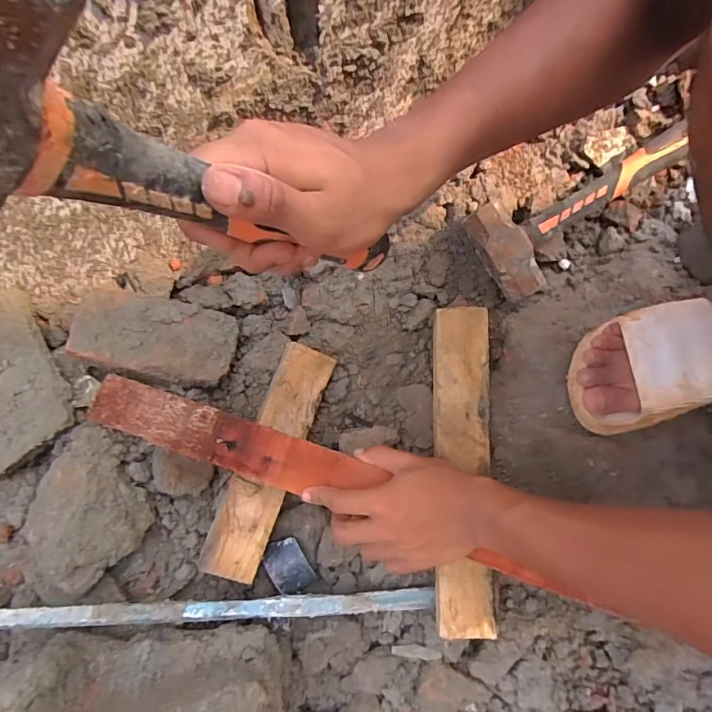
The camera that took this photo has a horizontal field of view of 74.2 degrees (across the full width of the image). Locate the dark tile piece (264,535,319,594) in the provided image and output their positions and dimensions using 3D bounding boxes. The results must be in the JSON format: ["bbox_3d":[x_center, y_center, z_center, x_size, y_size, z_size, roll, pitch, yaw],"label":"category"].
[{"bbox_3d":[-0.072,0.224,0.504,0.039,0.019,0.055,-32,73,-9],"label":"dark tile piece"}]

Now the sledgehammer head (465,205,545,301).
[{"bbox_3d":[0.163,-0.116,0.531,0.053,0.049,0.109,-36,96,-14],"label":"sledgehammer head"}]

